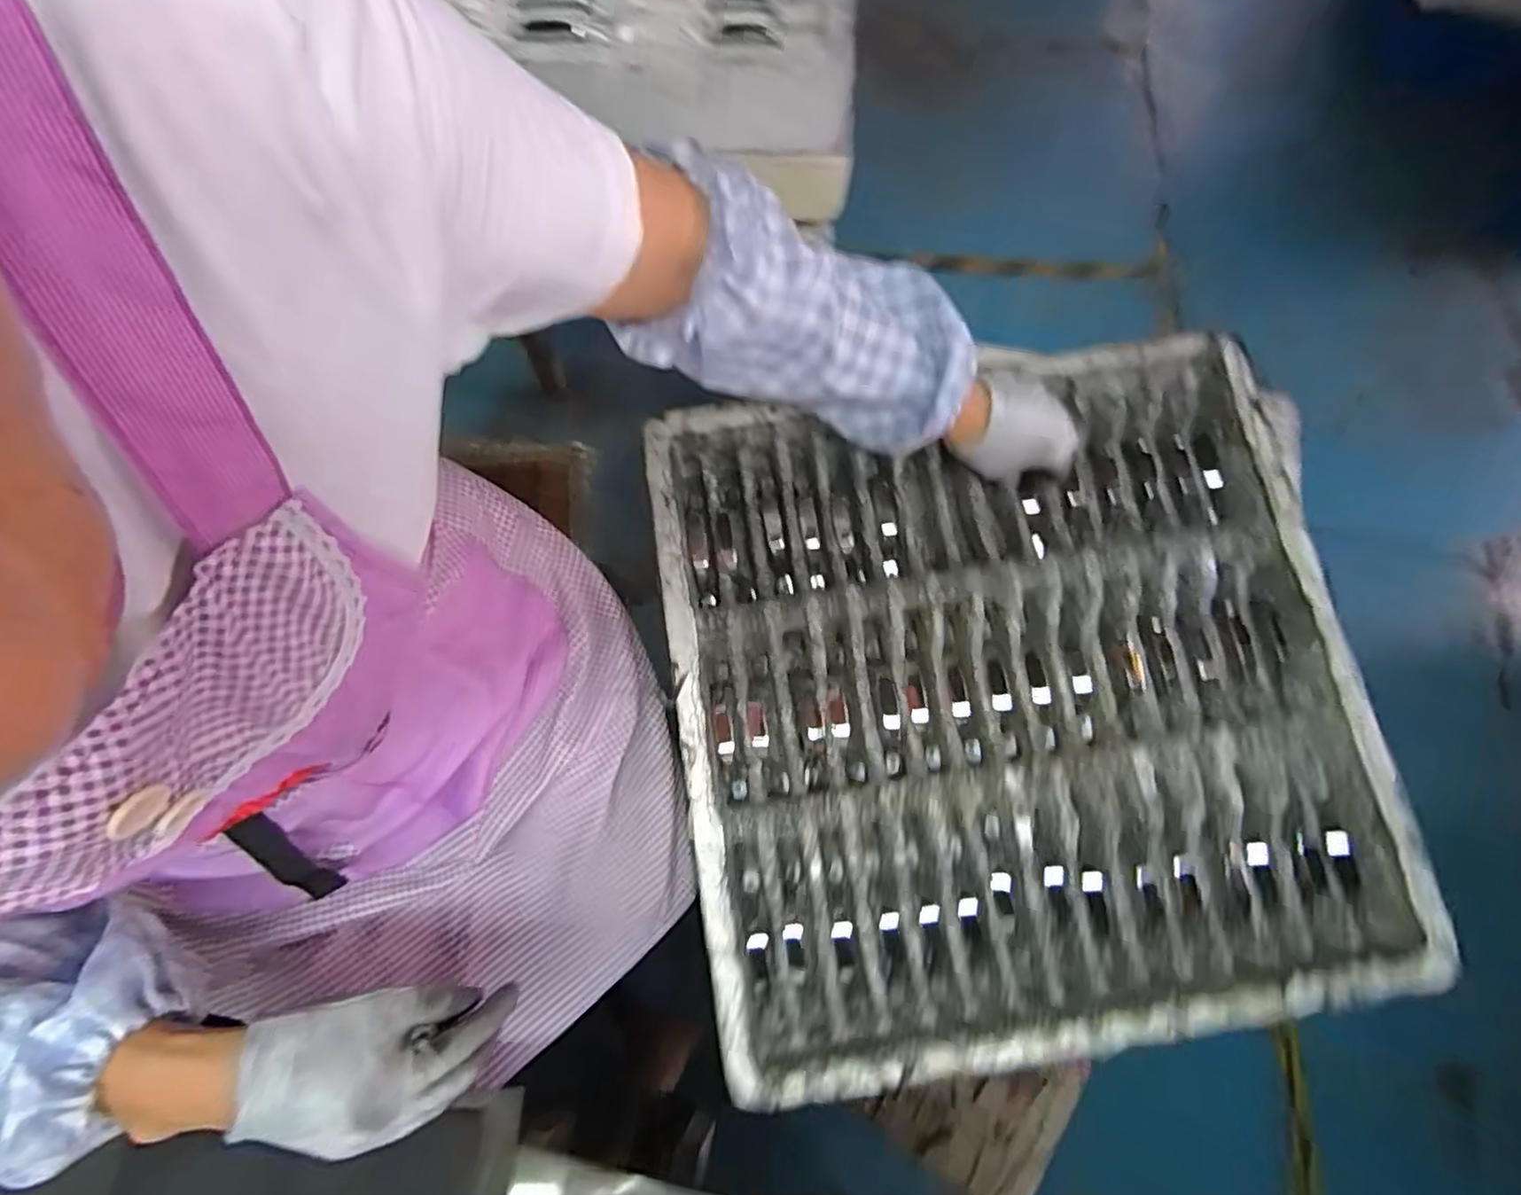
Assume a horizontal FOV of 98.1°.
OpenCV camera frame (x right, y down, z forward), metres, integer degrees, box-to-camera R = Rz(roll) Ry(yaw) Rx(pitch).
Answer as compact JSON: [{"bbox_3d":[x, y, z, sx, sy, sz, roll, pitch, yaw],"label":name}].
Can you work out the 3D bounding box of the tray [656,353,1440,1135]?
[{"bbox_3d":[0.203,0.069,0.568,0.549,0.065,0.540,-9,76,-3],"label":"tray"}]

